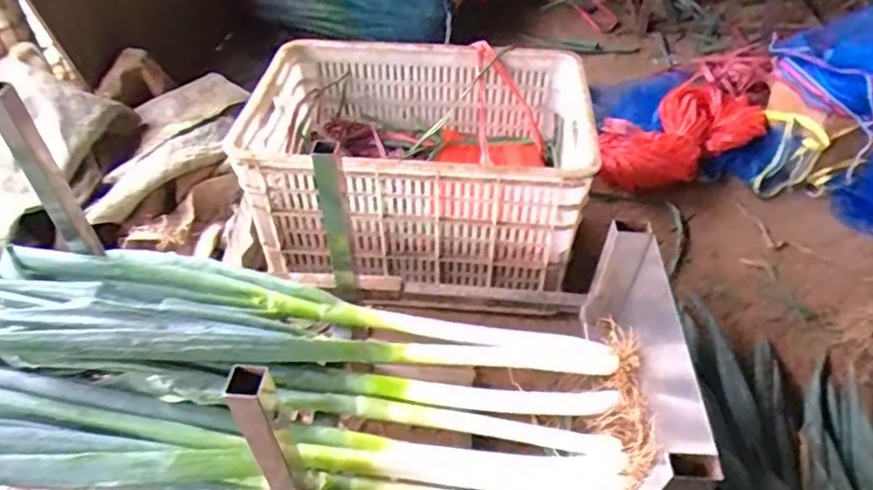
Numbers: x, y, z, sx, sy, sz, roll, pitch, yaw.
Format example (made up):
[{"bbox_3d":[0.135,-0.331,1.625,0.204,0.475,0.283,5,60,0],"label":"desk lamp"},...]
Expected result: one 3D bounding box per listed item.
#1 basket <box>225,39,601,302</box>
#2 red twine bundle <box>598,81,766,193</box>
[{"bbox_3d":[-0.028,-0.149,0.999,0.511,0.230,0.339,5,45,4],"label":"basket"},{"bbox_3d":[0.509,-0.242,1.266,0.396,0.075,0.195,-18,48,-18],"label":"red twine bundle"}]

